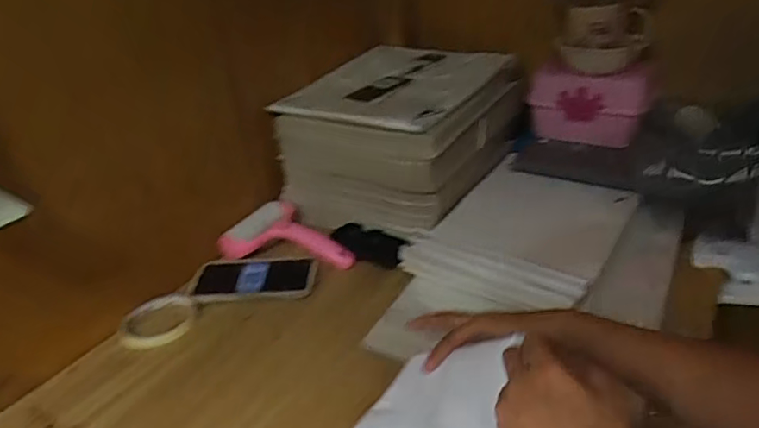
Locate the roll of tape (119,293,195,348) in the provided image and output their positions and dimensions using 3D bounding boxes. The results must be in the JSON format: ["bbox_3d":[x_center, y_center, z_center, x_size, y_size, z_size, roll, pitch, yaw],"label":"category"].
[{"bbox_3d":[-0.268,0.126,0.657,0.081,0.010,0.084,-5,30,3],"label":"roll of tape"}]

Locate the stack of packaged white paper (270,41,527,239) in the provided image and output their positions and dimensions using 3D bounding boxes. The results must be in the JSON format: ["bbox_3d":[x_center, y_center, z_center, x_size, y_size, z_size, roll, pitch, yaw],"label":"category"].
[{"bbox_3d":[0.036,-0.129,0.864,0.303,0.182,0.332,8,33,24],"label":"stack of packaged white paper"}]

